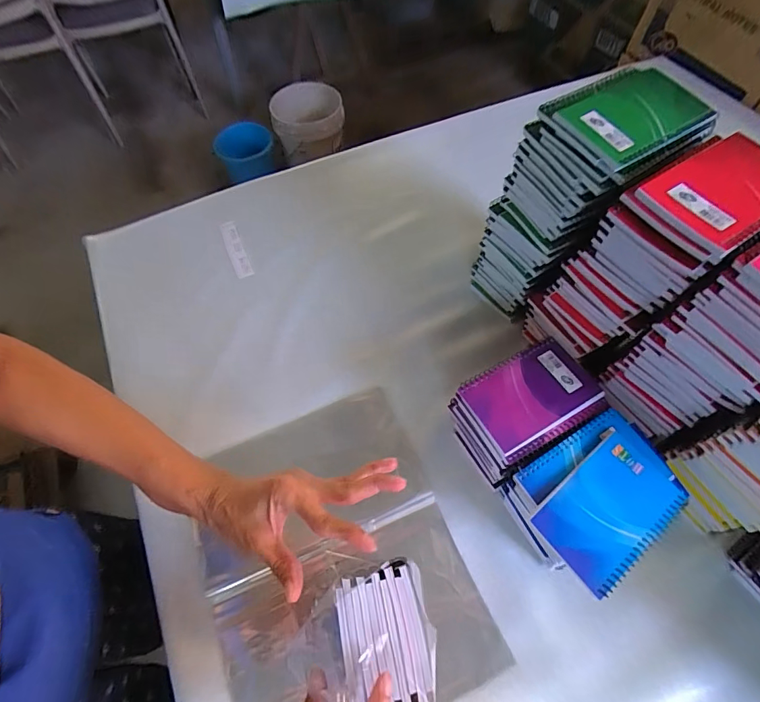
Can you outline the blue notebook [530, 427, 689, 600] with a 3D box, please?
[{"bbox_3d":[0.210,0.143,0.385,0.133,0.009,0.084,-38,68,-20],"label":"blue notebook"}]

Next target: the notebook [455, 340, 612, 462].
[{"bbox_3d":[0.160,0.048,0.439,0.128,0.013,0.094,-26,63,-12],"label":"notebook"}]

